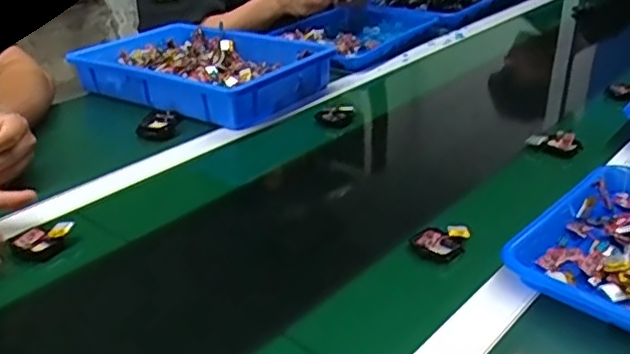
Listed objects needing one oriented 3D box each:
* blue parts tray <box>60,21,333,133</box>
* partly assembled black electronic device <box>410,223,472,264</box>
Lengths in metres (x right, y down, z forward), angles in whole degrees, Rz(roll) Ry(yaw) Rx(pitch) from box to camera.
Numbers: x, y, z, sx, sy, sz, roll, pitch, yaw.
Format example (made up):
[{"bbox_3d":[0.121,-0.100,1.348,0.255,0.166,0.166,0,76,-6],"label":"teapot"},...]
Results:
[{"bbox_3d":[-0.183,-0.172,1.019,0.365,0.058,0.248,16,32,31],"label":"blue parts tray"},{"bbox_3d":[0.119,0.060,0.607,0.049,0.021,0.043,16,33,32],"label":"partly assembled black electronic device"}]

